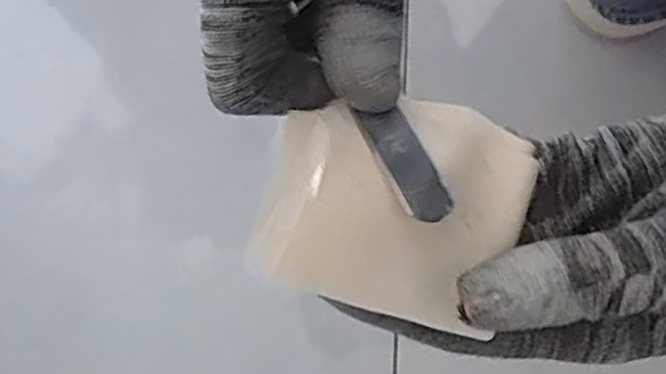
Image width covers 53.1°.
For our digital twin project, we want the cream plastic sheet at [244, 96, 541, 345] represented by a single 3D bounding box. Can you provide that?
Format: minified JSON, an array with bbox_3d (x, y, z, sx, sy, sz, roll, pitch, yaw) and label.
[{"bbox_3d":[0.017,0.003,0.183,0.068,0.012,0.061,15,75,-8],"label":"cream plastic sheet"}]

